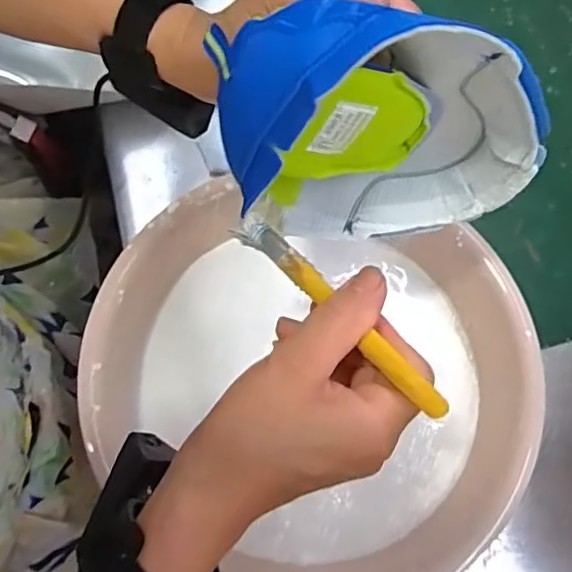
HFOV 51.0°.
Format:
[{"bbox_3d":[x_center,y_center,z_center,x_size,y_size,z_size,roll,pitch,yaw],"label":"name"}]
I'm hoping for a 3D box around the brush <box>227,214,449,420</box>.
[{"bbox_3d":[0.021,0.010,0.282,0.016,0.011,0.139,-36,58,-13],"label":"brush"}]

